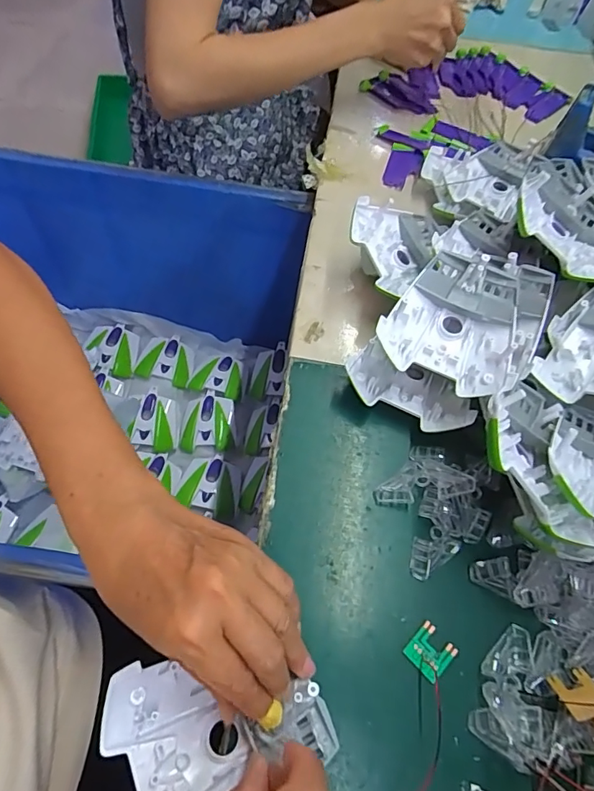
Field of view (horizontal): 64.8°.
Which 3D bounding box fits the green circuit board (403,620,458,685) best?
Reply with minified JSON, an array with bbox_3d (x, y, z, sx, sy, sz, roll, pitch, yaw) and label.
[{"bbox_3d":[0.083,0.159,0.290,0.025,0.004,0.025,-39,69,-23],"label":"green circuit board"}]

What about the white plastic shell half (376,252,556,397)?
[{"bbox_3d":[0.136,-0.061,0.361,0.102,0.032,0.128,34,63,14],"label":"white plastic shell half"}]

